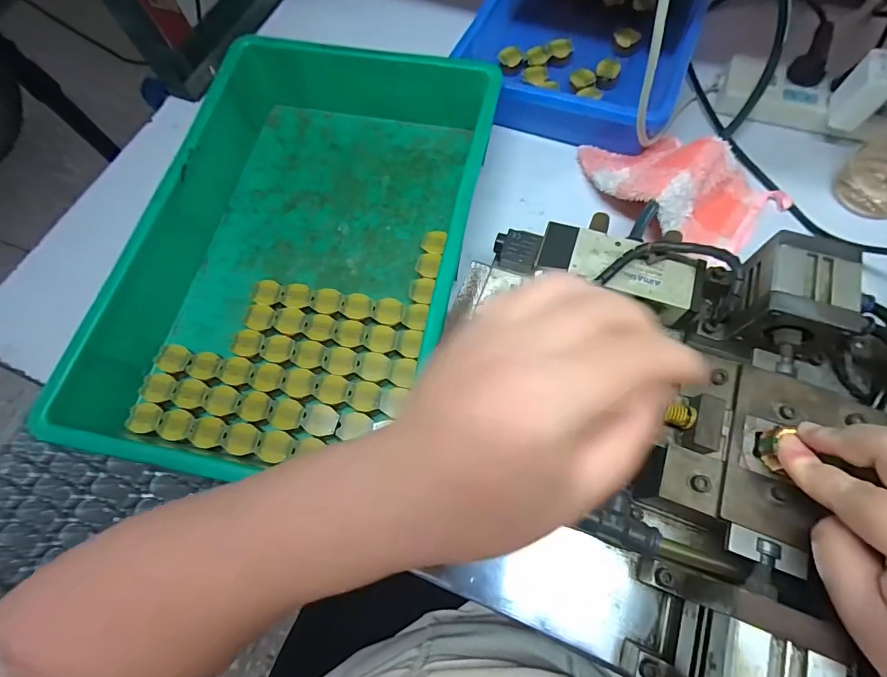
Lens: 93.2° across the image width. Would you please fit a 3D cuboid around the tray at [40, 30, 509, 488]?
[{"bbox_3d":[-0.122,-0.101,0.404,0.285,0.079,0.438,10,70,7],"label":"tray"}]

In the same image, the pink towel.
[{"bbox_3d":[0.235,-0.164,0.429,0.200,0.059,0.133,41,76,17],"label":"pink towel"}]

